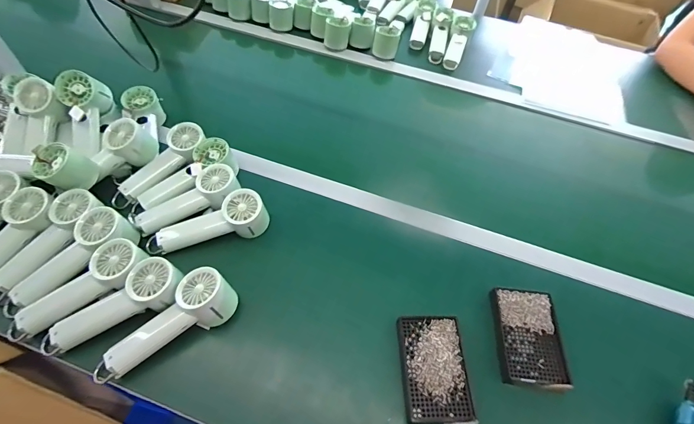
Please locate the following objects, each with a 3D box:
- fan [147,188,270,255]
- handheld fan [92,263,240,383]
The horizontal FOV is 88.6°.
[{"bbox_3d":[-0.225,0.020,0.573,0.194,0.059,0.062,-14,58,-13],"label":"fan"},{"bbox_3d":[-0.247,0.148,0.476,0.194,0.057,0.073,-28,62,-21],"label":"handheld fan"}]

